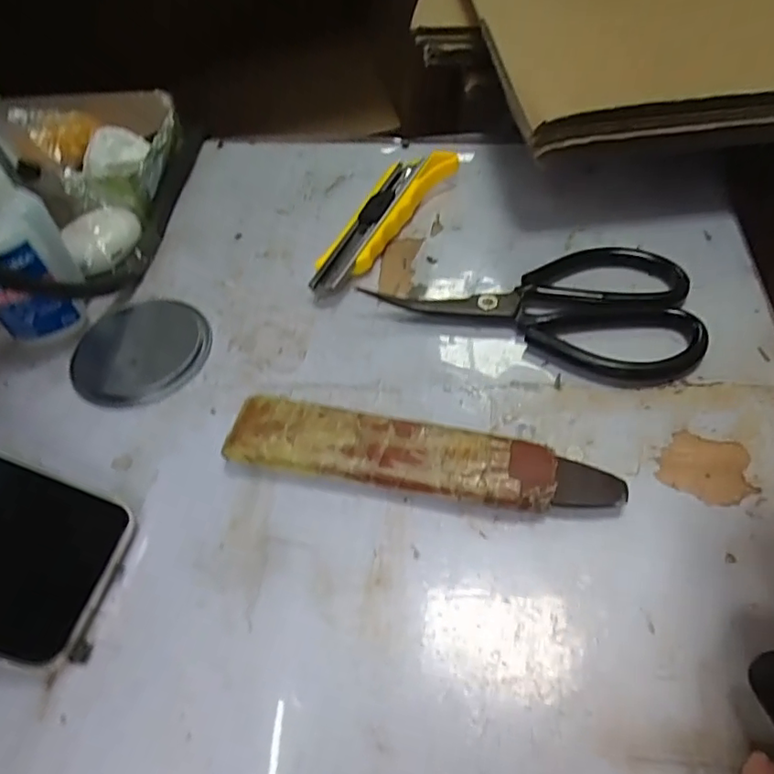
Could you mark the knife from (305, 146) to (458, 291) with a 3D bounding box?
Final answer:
[{"bbox_3d":[-0.006,-0.113,0.386,0.037,0.021,0.146,25,59,22],"label":"knife"}]

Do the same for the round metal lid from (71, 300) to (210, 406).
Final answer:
[{"bbox_3d":[-0.150,-0.024,0.348,0.080,0.004,0.084,-3,53,4],"label":"round metal lid"}]

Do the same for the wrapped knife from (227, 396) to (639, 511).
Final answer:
[{"bbox_3d":[0.013,0.035,0.277,0.184,0.019,0.037,8,54,11],"label":"wrapped knife"}]

